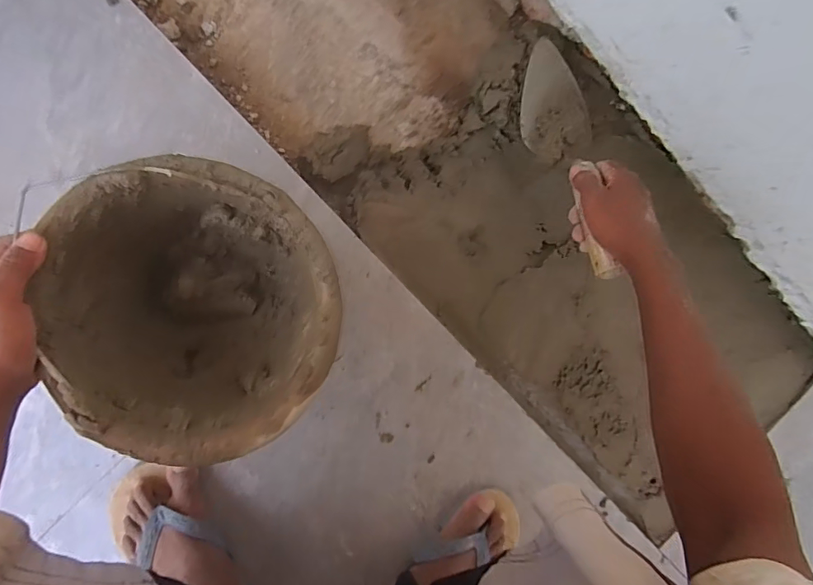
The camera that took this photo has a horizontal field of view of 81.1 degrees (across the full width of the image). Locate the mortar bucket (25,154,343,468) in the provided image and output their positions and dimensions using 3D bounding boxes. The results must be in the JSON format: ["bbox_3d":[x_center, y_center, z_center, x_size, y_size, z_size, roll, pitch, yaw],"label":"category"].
[{"bbox_3d":[-0.187,0.014,0.468,0.230,0.148,0.249,0,93,-8],"label":"mortar bucket"}]

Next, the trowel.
[{"bbox_3d":[0.186,-0.155,0.535,0.090,0.056,0.296,-4,70,-8],"label":"trowel"}]

